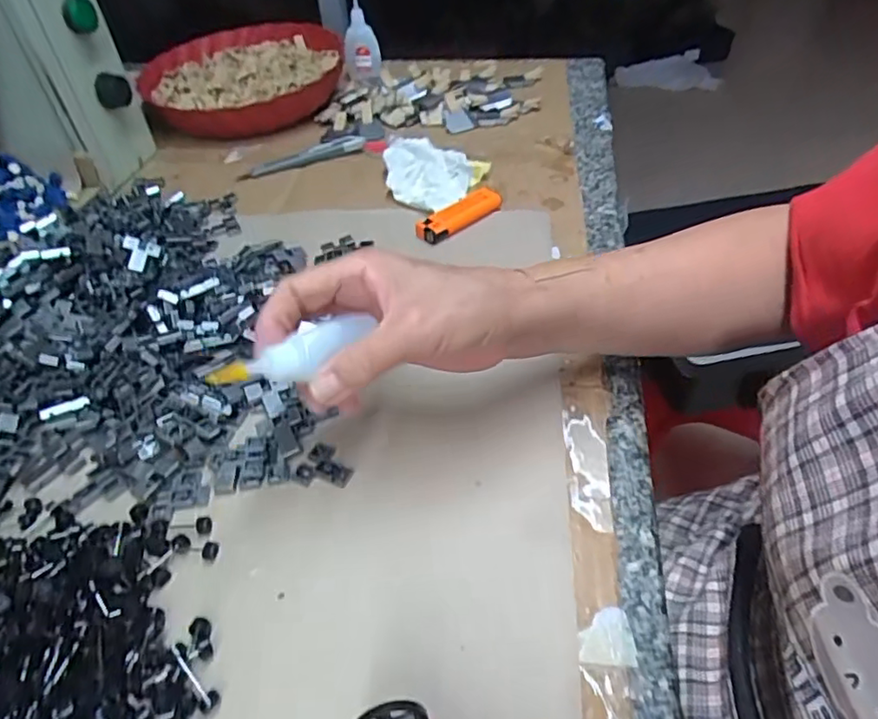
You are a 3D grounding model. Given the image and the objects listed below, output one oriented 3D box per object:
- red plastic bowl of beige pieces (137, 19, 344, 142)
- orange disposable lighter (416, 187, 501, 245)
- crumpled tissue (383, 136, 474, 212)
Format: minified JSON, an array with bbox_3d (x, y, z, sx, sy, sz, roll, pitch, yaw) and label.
[{"bbox_3d":[-0.236,-0.347,0.712,0.232,0.063,0.226,-2,44,2],"label":"red plastic bowl of beige pieces"},{"bbox_3d":[0.019,-0.123,0.499,0.083,0.018,0.023,-31,54,-27],"label":"orange disposable lighter"},{"bbox_3d":[-0.010,-0.170,0.546,0.079,0.022,0.118,-1,46,-2],"label":"crumpled tissue"}]

